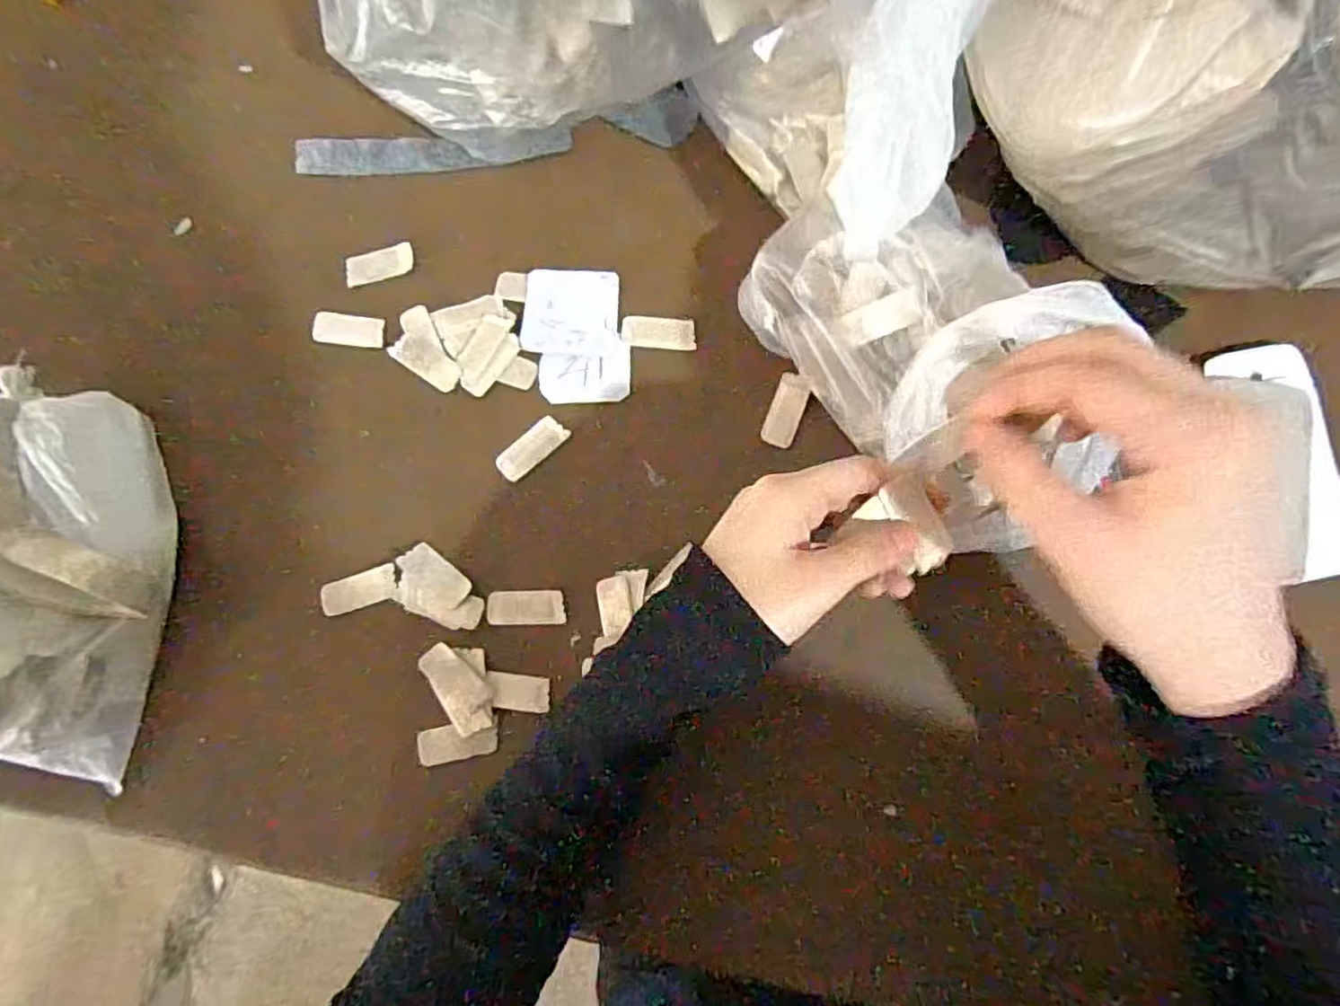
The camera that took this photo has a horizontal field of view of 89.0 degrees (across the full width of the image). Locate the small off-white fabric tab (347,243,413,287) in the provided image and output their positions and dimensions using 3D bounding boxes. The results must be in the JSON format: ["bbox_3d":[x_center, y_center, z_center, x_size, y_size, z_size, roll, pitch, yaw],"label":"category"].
[{"bbox_3d":[-0.169,-0.139,0.397,0.039,0.006,0.020,-10,82,-1],"label":"small off-white fabric tab"}]

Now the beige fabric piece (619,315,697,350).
[{"bbox_3d":[-0.006,-0.097,0.385,0.042,0.004,0.018,4,82,0],"label":"beige fabric piece"}]

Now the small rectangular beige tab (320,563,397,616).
[{"bbox_3d":[-0.170,0.048,0.370,0.042,0.004,0.019,-18,83,-3],"label":"small rectangular beige tab"}]

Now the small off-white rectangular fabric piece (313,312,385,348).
[{"bbox_3d":[-0.186,-0.100,0.396,0.043,0.004,0.019,8,82,1],"label":"small off-white rectangular fabric piece"}]

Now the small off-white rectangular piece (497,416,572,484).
[{"bbox_3d":[-0.076,-0.030,0.376,0.042,0.004,0.017,-41,84,-5],"label":"small off-white rectangular piece"}]

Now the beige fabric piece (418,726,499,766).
[{"bbox_3d":[-0.110,0.124,0.353,0.040,0.004,0.018,-11,82,-2],"label":"beige fabric piece"}]

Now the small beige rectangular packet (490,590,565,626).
[{"bbox_3d":[-0.077,0.056,0.366,0.041,0.004,0.018,-1,82,0],"label":"small beige rectangular packet"}]

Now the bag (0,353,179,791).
[{"bbox_3d":[-0.325,0.035,0.356,0.115,0.051,0.219,0,82,0],"label":"bag"}]

